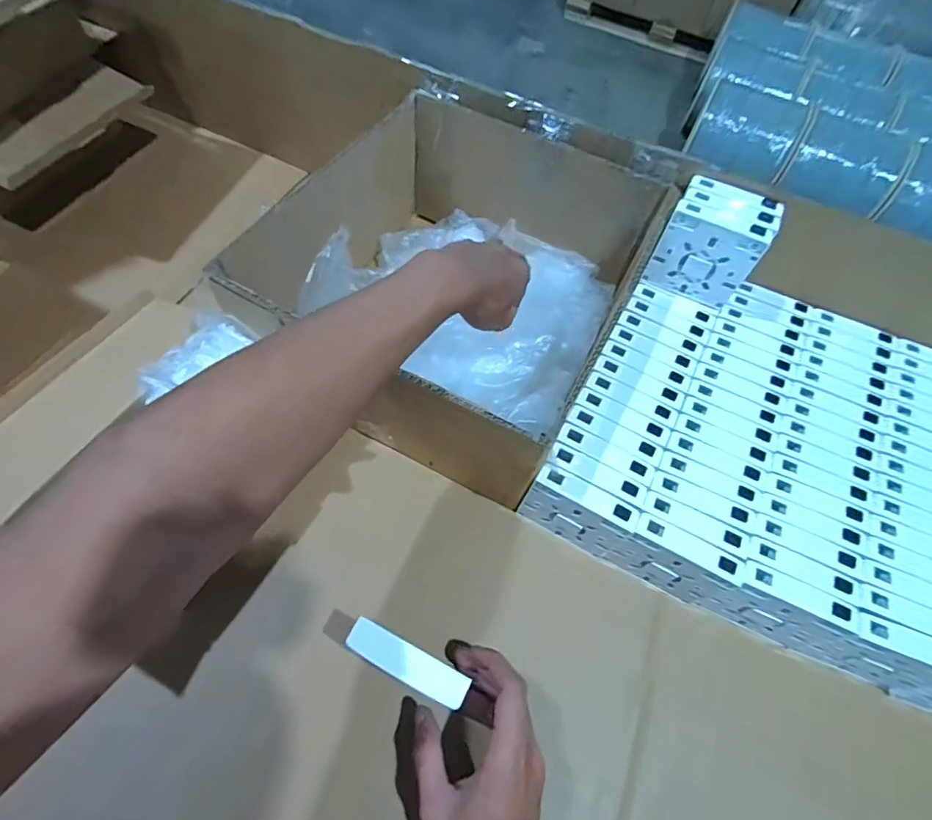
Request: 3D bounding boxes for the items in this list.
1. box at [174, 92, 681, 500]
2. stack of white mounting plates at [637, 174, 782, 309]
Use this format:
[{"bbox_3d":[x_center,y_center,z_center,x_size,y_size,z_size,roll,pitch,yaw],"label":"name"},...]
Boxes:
[{"bbox_3d":[-0.019,-0.136,0.503,0.319,0.137,0.323,28,64,10],"label":"box"},{"bbox_3d":[0.236,-0.163,0.484,0.086,0.086,0.064,26,64,9],"label":"stack of white mounting plates"}]

